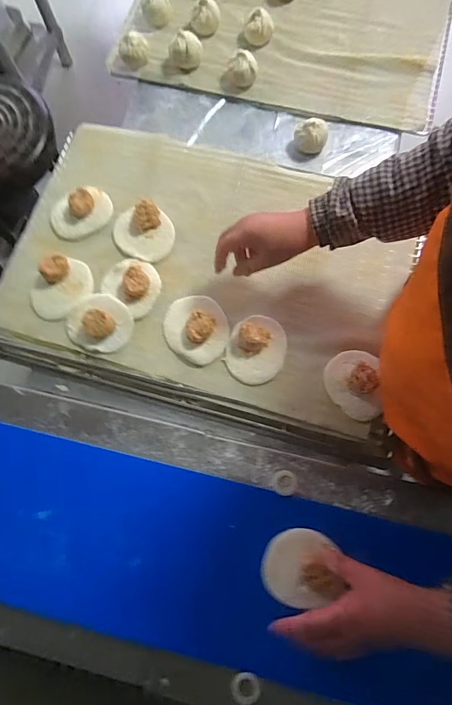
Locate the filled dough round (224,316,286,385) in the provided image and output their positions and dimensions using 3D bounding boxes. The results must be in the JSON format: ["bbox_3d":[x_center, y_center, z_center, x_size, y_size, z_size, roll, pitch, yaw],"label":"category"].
[{"bbox_3d":[0.043,-0.008,0.557,0.080,0.035,0.098,16,75,6],"label":"filled dough round"}]

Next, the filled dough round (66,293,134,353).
[{"bbox_3d":[-0.181,-0.043,0.575,0.091,0.032,0.085,0,74,2],"label":"filled dough round"}]

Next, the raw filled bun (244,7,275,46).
[{"bbox_3d":[0.060,-0.597,0.735,0.055,0.044,0.048,4,74,3],"label":"raw filled bun"}]

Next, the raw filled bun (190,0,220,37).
[{"bbox_3d":[-0.038,-0.627,0.746,0.055,0.042,0.047,-5,74,0],"label":"raw filled bun"}]

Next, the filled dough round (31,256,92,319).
[{"bbox_3d":[-0.250,-0.104,0.593,0.098,0.034,0.091,-33,76,-7],"label":"filled dough round"}]

